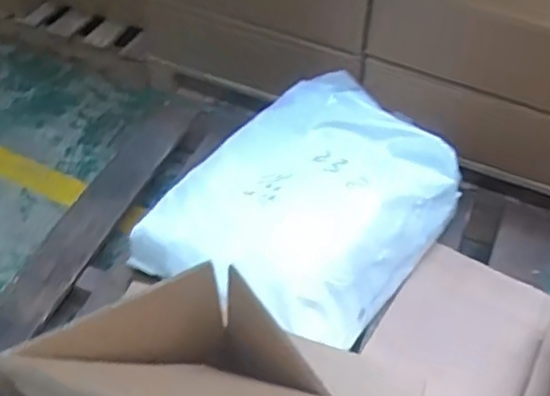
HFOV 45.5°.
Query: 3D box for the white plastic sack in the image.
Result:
[{"bbox_3d":[0.068,0.006,1.280,0.440,0.166,0.579,34,57,23],"label":"white plastic sack"}]

